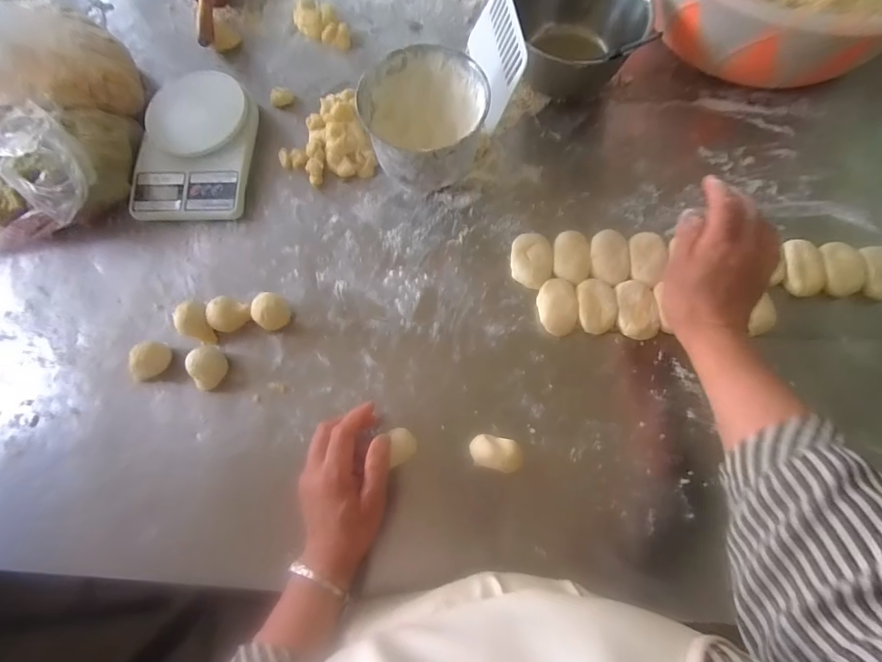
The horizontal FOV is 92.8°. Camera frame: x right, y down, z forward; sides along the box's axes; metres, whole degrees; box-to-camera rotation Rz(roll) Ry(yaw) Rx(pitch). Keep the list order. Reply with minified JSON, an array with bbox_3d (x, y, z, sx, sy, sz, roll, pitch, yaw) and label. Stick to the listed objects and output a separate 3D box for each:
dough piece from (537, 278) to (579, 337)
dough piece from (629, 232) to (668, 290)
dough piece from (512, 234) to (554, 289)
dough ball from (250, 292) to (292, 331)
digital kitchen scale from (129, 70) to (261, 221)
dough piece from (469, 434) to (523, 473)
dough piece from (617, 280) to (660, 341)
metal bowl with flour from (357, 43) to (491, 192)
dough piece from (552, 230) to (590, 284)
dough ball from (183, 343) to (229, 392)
[{"bbox_3d":[0.137,-0.028,0.492,0.043,0.018,0.065,-1,74,2],"label":"dough piece"},{"bbox_3d":[0.243,-0.085,0.498,0.038,0.020,0.071,6,74,4],"label":"dough piece"},{"bbox_3d":[0.110,-0.085,0.512,0.049,0.017,0.067,6,74,4],"label":"dough piece"},{"bbox_3d":[-0.200,-0.022,0.496,0.037,0.038,0.037,-1,74,2],"label":"dough ball"},{"bbox_3d":[-0.331,-0.247,0.562,0.149,0.039,0.200,2,74,3],"label":"digital kitchen scale"},{"bbox_3d":[0.057,0.128,0.440,0.052,0.038,0.032,11,75,5],"label":"dough piece"},{"bbox_3d":[0.224,-0.024,0.484,0.042,0.017,0.068,-6,74,1],"label":"dough piece"},{"bbox_3d":[-0.025,-0.261,0.531,0.143,0.085,0.140,-1,74,2],"label":"metal bowl with flour"},{"bbox_3d":[0.157,-0.087,0.506,0.041,0.024,0.060,4,74,4],"label":"dough piece"},{"bbox_3d":[-0.269,0.042,0.484,0.037,0.025,0.048,17,75,7],"label":"dough ball"}]

